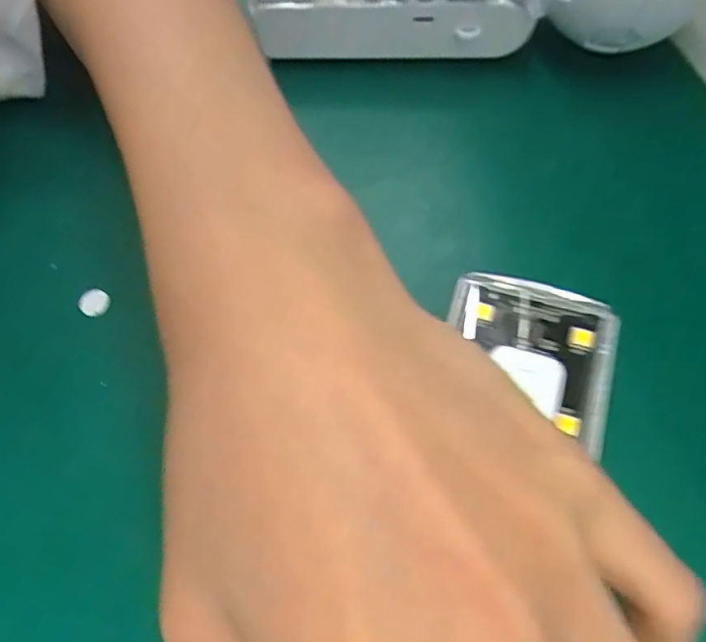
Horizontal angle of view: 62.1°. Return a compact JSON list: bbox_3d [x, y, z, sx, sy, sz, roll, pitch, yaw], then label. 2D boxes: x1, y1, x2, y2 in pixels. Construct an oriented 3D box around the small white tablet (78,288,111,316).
[{"bbox_3d":[-0.091,-0.007,0.206,0.011,0.004,0.010,37,73,17],"label":"small white tablet"}]

